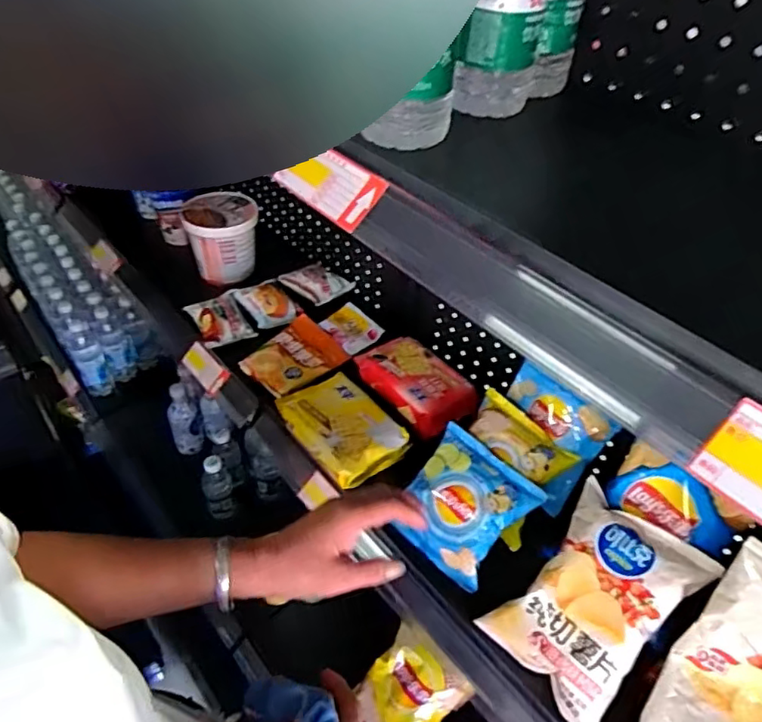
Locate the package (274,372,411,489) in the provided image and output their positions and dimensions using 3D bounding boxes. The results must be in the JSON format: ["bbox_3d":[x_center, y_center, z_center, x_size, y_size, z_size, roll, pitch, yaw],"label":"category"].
[{"bbox_3d":[-0.046,0.071,0.686,0.095,0.033,0.143,-28,52,-30],"label":"package"}]

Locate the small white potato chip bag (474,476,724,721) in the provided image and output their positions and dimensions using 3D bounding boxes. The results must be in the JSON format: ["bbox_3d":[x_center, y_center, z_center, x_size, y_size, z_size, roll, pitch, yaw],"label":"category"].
[{"bbox_3d":[0.188,0.213,0.520,0.121,0.048,0.178,39,85,22],"label":"small white potato chip bag"}]

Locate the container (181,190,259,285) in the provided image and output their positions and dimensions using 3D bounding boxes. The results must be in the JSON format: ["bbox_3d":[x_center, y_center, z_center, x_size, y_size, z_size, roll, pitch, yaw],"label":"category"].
[{"bbox_3d":[-0.252,-0.190,0.925,0.107,0.117,0.104,-8,44,-13],"label":"container"}]

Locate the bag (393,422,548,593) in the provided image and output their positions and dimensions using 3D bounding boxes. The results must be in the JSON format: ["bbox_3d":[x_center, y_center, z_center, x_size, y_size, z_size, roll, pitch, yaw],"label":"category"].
[{"bbox_3d":[0.084,0.151,0.611,0.120,0.045,0.123,35,77,33],"label":"bag"}]

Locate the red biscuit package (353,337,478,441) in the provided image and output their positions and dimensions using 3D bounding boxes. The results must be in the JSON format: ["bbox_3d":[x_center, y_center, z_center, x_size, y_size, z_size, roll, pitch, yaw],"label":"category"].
[{"bbox_3d":[0.052,0.030,0.739,0.097,0.031,0.168,-22,49,-26],"label":"red biscuit package"}]

